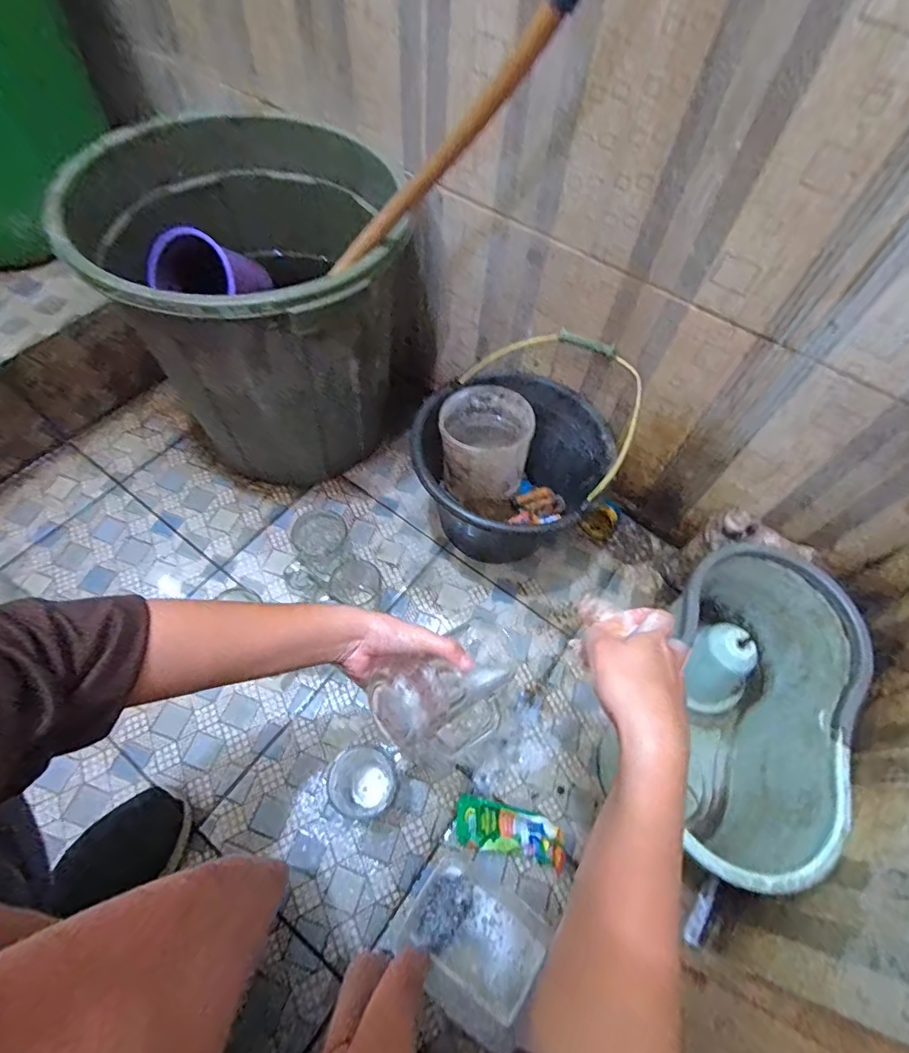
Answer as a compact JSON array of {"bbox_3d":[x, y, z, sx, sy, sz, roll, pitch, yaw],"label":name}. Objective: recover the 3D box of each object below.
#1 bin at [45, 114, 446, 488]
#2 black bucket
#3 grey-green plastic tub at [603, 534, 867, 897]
[{"bbox_3d":[-0.284,-0.313,0.765,0.360,0.405,0.440,-29,66,-18],"label":"bin"},{"bbox_3d":[0.085,-0.094,0.745,0.264,0.280,0.263,2,61,-3],"label":"black bucket"},{"bbox_3d":[0.332,0.227,0.629,0.196,0.203,0.369,26,62,11],"label":"grey-green plastic tub"}]

